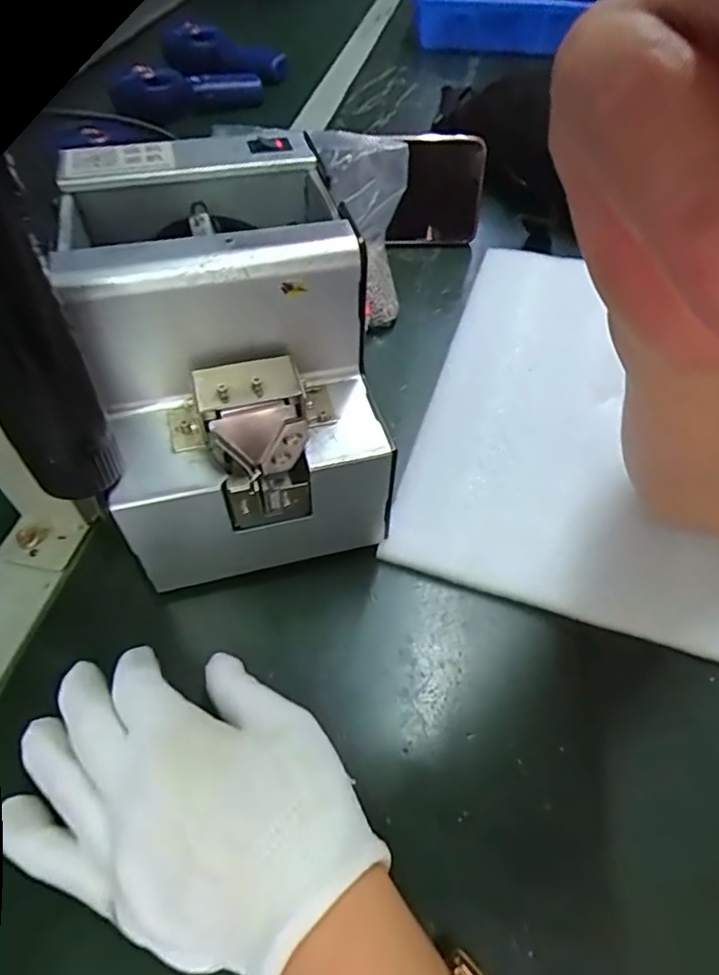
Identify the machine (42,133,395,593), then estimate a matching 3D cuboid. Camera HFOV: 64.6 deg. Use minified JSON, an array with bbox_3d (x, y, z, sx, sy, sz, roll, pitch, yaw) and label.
[{"bbox_3d":[-0.063,-0.063,0.289,0.125,0.144,0.167,-13,54,-10],"label":"machine"}]

